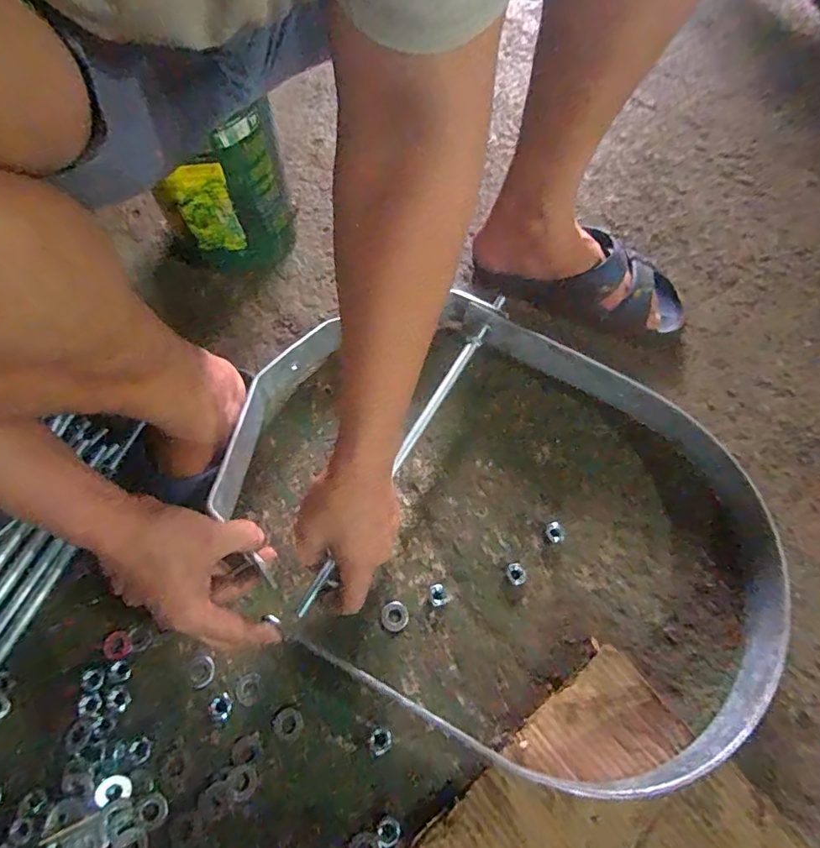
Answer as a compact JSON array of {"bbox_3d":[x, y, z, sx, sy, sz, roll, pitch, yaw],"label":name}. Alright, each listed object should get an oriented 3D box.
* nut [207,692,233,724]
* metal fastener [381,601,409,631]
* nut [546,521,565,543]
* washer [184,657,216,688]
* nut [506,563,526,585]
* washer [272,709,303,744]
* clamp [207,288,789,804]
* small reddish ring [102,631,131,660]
[{"bbox_3d":[-0.167,0.250,0.442,0.020,0.004,0.021,-24,67,-12],"label":"nut"},{"bbox_3d":[-0.014,0.186,0.486,0.026,0.004,0.027,0,64,-1],"label":"metal fastener"},{"bbox_3d":[0.151,0.113,0.522,0.018,0.010,0.020,-27,67,-13],"label":"nut"},{"bbox_3d":[-0.188,0.223,0.451,0.024,0.004,0.026,0,64,-1],"label":"washer"},{"bbox_3d":[0.105,0.149,0.500,0.017,0.005,0.021,-22,66,-11],"label":"nut"},{"bbox_3d":[-0.106,0.263,0.437,0.025,0.004,0.026,0,64,-1],"label":"washer"},{"bbox_3d":[0.080,0.079,0.494,0.546,0.069,0.403,30,69,9],"label":"clamp"},{"bbox_3d":[-0.265,0.200,0.455,0.025,0.004,0.023,0,64,-1],"label":"small reddish ring"}]

